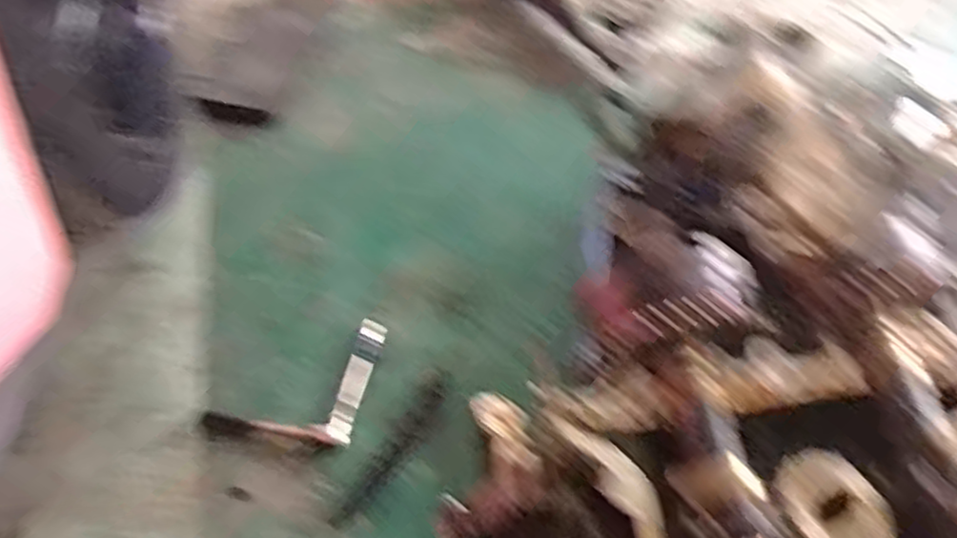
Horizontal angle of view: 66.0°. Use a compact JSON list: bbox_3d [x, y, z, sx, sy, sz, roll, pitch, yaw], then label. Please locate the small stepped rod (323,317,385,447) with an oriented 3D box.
[{"bbox_3d":[-0.161,0.145,0.977,0.036,0.023,0.172,8,57,9],"label":"small stepped rod"}]

